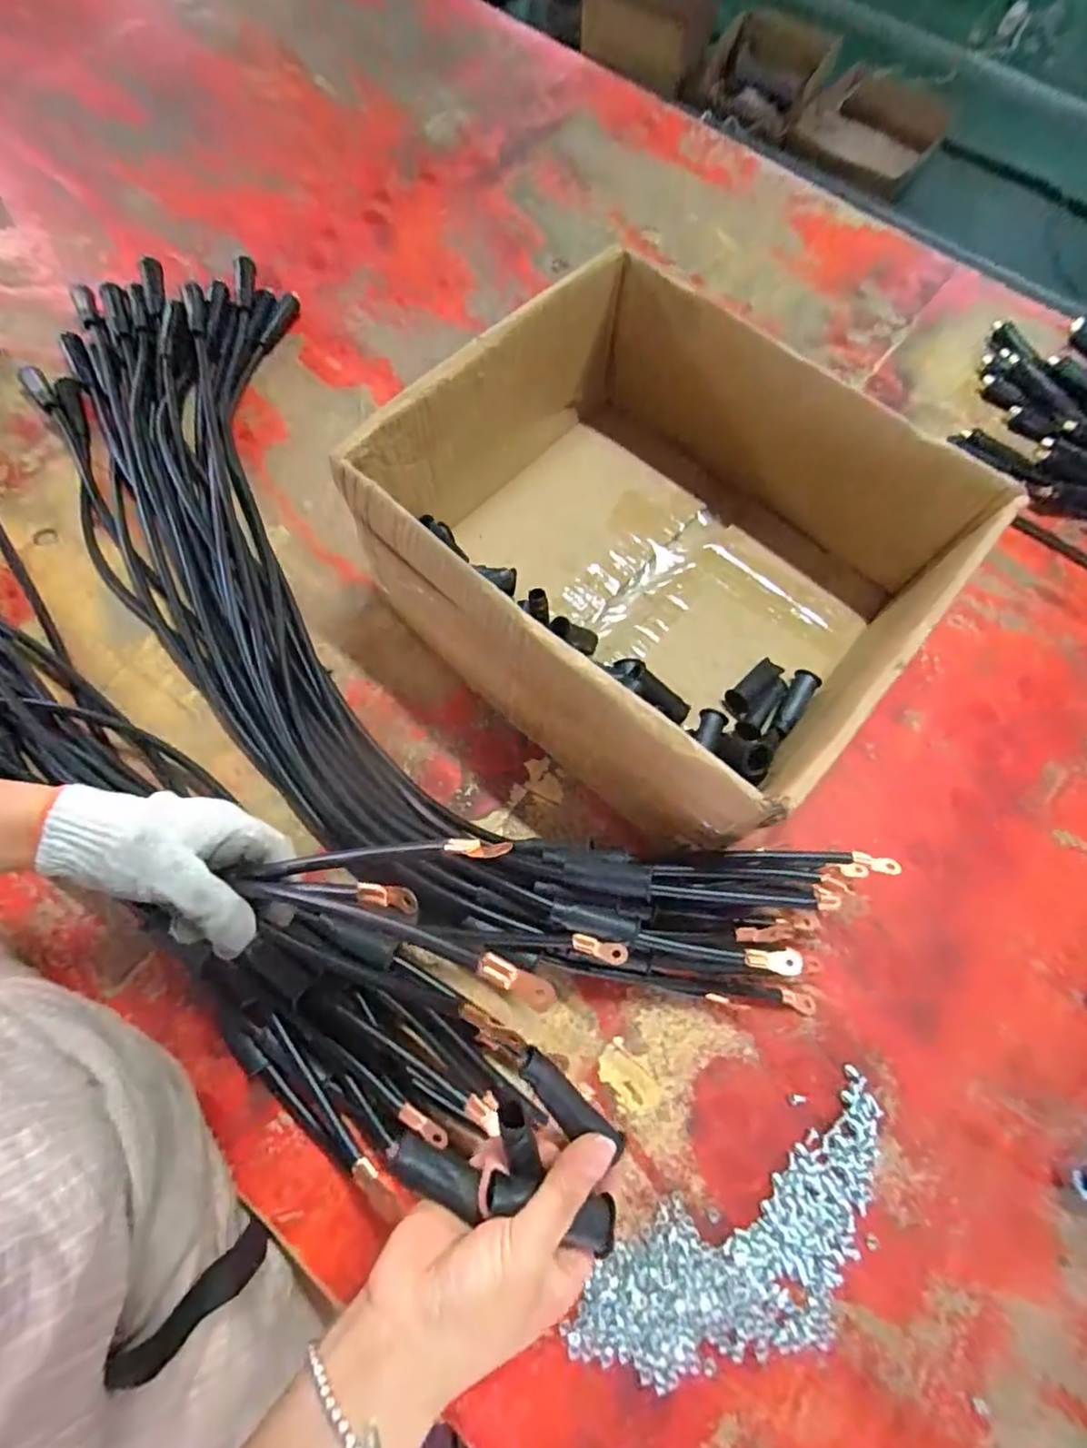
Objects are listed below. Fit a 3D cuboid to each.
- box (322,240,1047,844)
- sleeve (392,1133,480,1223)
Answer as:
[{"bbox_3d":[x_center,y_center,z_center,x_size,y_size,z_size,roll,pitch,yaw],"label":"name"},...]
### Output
[{"bbox_3d":[0.092,-0.168,0.533,0.422,0.170,0.381,41,73,11],"label":"box"},{"bbox_3d":[-0.051,0.220,0.302,0.048,0.016,0.015,23,71,12],"label":"sleeve"}]

